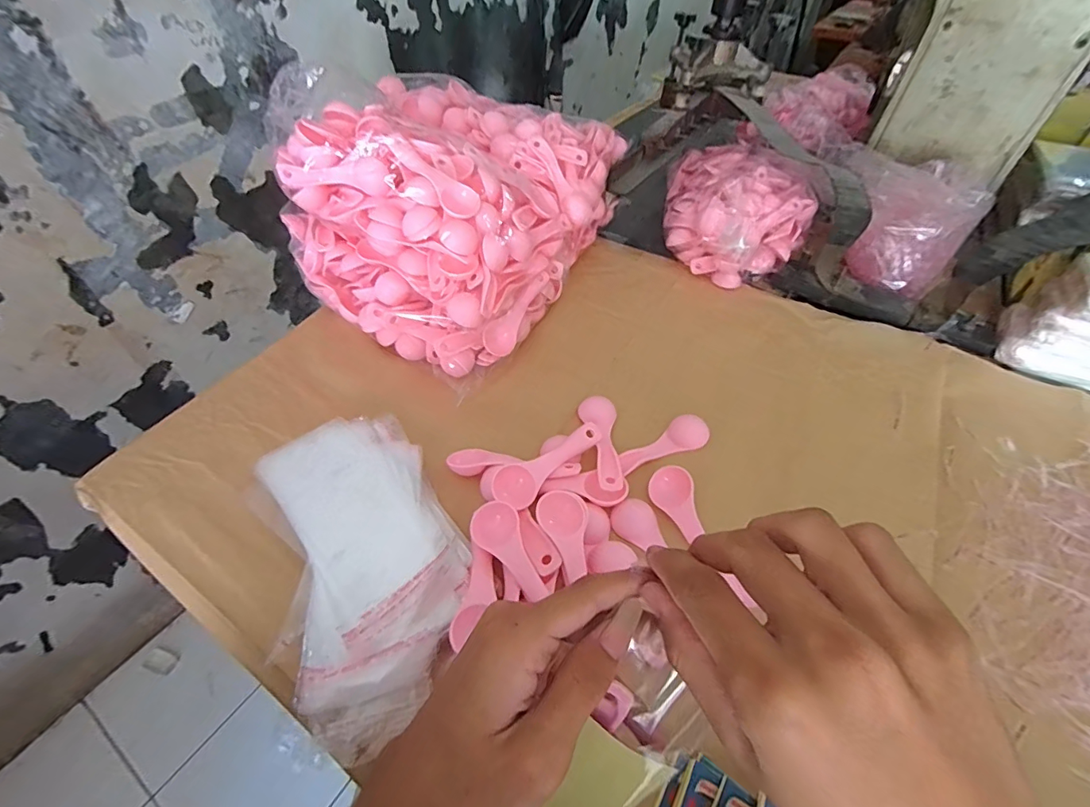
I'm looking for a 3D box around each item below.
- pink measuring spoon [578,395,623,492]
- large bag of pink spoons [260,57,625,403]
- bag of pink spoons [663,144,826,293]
[{"bbox_3d":[0.049,0.034,0.417,0.032,0.016,0.107,2,46,-1],"label":"pink measuring spoon"},{"bbox_3d":[-0.088,-0.242,0.565,0.289,0.175,0.385,25,50,20],"label":"large bag of pink spoons"},{"bbox_3d":[0.258,-0.269,0.645,0.176,0.104,0.277,10,47,7],"label":"bag of pink spoons"}]

